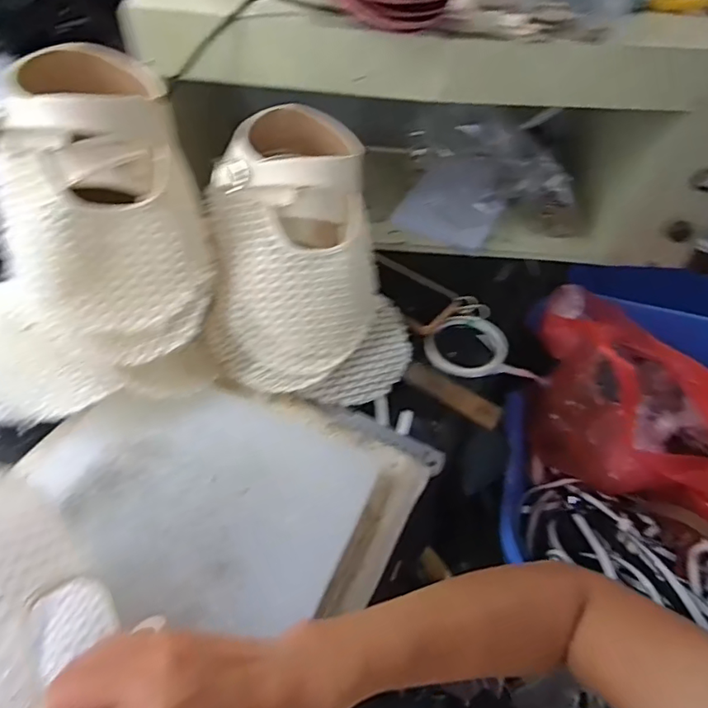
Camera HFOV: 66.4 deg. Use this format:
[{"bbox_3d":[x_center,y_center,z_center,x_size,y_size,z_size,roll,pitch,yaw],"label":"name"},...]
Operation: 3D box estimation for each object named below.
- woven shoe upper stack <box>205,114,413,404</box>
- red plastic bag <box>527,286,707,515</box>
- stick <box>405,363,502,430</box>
[{"bbox_3d":[-0.041,-0.092,0.528,0.194,0.187,0.201,-1,51,-6],"label":"woven shoe upper stack"},{"bbox_3d":[0.369,0.050,0.689,0.268,0.183,0.235,7,51,0],"label":"red plastic bag"},{"bbox_3d":[0.103,0.041,0.563,0.103,0.010,0.029,31,55,19],"label":"stick"}]

